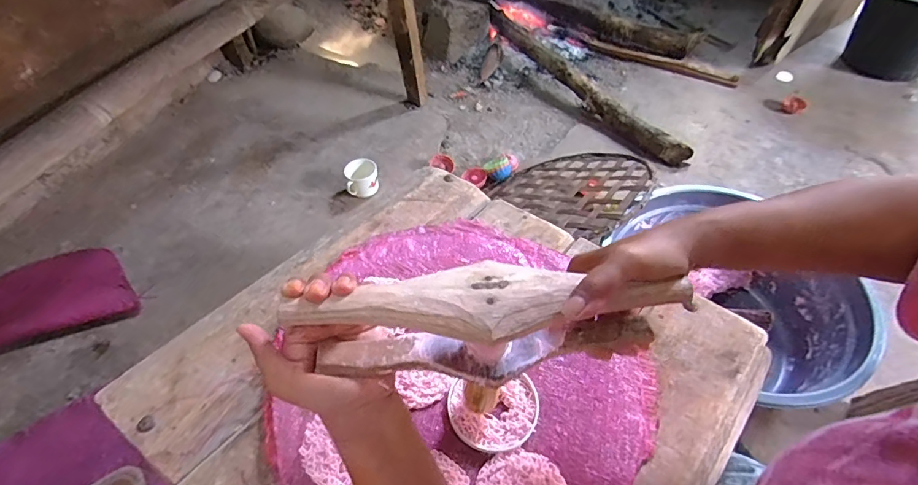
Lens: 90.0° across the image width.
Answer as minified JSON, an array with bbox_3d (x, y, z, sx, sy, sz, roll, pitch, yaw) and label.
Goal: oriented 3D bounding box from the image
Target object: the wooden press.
[{"bbox_3d":[0.025,0.060,0.345,0.281,0.084,0.062,-5,50,1],"label":"wooden press"}]

